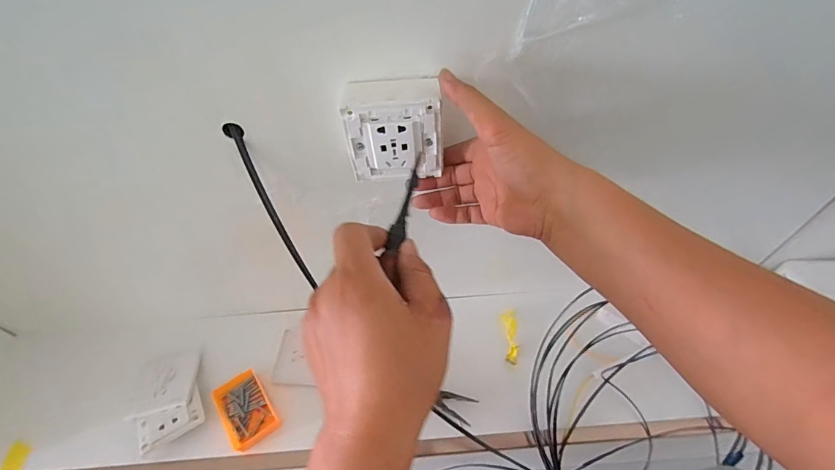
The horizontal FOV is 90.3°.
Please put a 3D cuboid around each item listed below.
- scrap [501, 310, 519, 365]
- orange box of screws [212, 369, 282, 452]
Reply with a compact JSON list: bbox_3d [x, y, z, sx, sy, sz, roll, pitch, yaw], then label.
[{"bbox_3d":[0.143,0.156,0.636,0.022,0.010,0.083,-1,52,3],"label":"scrap"},{"bbox_3d":[-0.247,0.246,0.595,0.063,0.026,0.101,-30,57,-19],"label":"orange box of screws"}]

